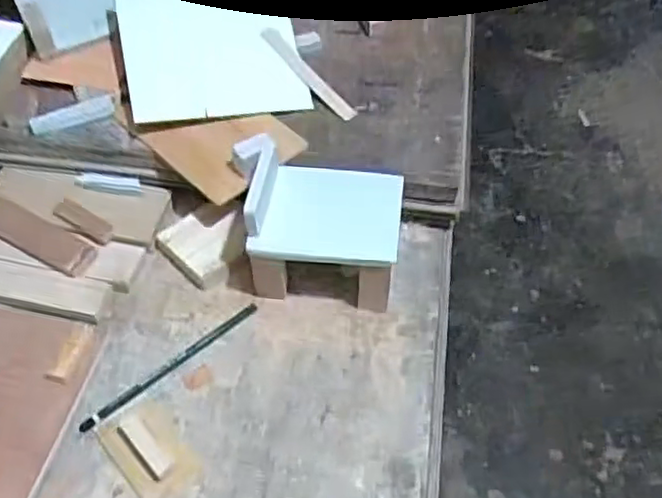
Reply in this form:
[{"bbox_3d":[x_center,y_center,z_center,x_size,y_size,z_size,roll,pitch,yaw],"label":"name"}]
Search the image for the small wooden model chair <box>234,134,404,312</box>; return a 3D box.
[{"bbox_3d":[-0.013,-0.021,0.544,0.139,0.091,0.115,6,53,4],"label":"small wooden model chair"}]

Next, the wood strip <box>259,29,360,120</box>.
[{"bbox_3d":[-0.022,-0.169,0.638,0.015,0.005,0.127,-36,76,-22],"label":"wood strip"}]

